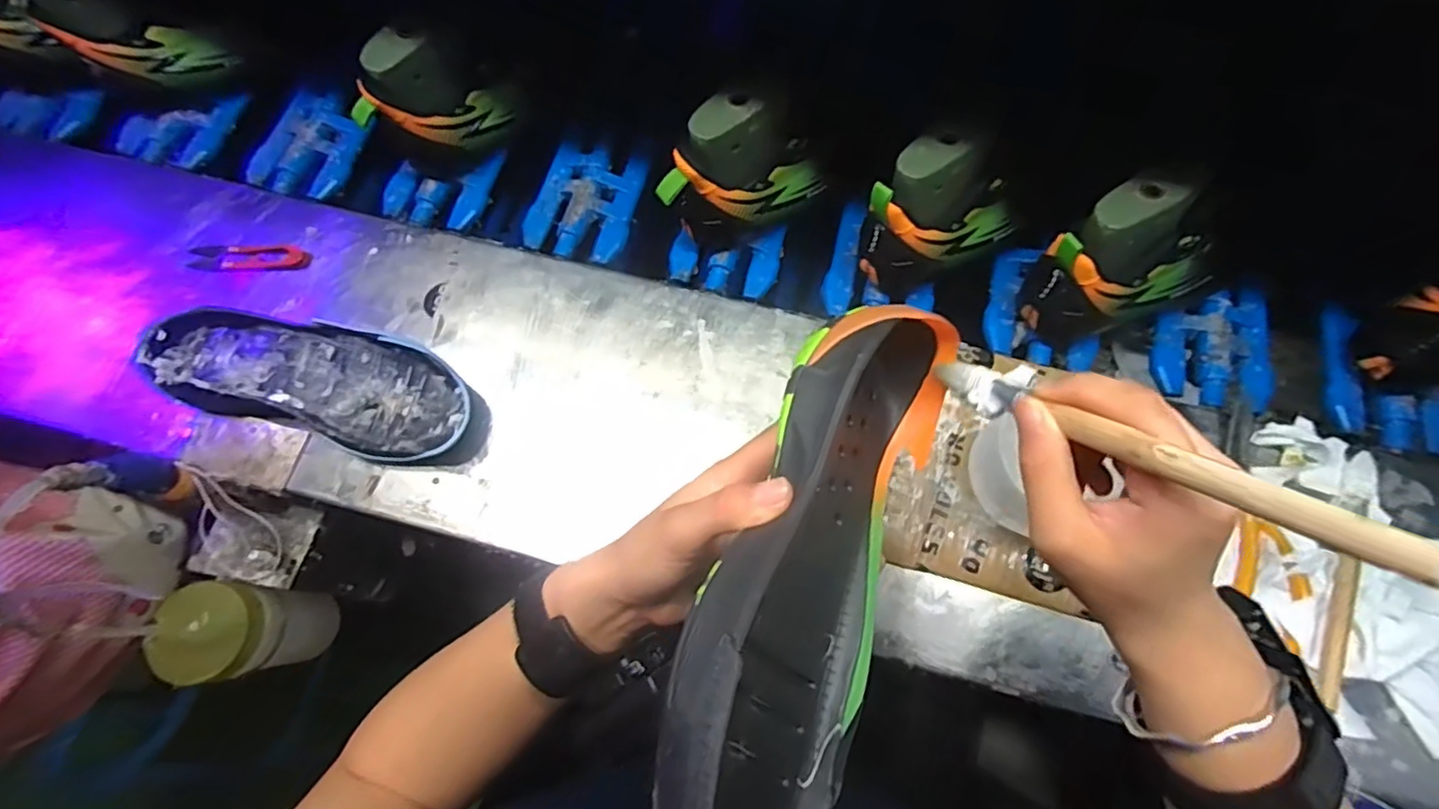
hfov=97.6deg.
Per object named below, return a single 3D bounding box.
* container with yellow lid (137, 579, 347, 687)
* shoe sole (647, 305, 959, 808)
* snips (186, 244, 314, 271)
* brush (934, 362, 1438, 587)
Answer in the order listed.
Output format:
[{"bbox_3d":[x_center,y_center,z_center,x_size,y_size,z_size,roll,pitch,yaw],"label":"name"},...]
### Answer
[{"bbox_3d":[-0.387,0.189,0.526,0.070,0.134,0.072,-3,72,0],"label":"container with yellow lid"},{"bbox_3d":[0.041,0.065,0.258,0.075,0.083,0.258,23,55,8],"label":"shoe sole"},{"bbox_3d":[-0.392,-0.122,0.520,0.100,0.010,0.024,1,72,1],"label":"snips"},{"bbox_3d":[0.138,0.010,0.225,0.020,0.186,0.014,-24,113,-9],"label":"brush"}]

